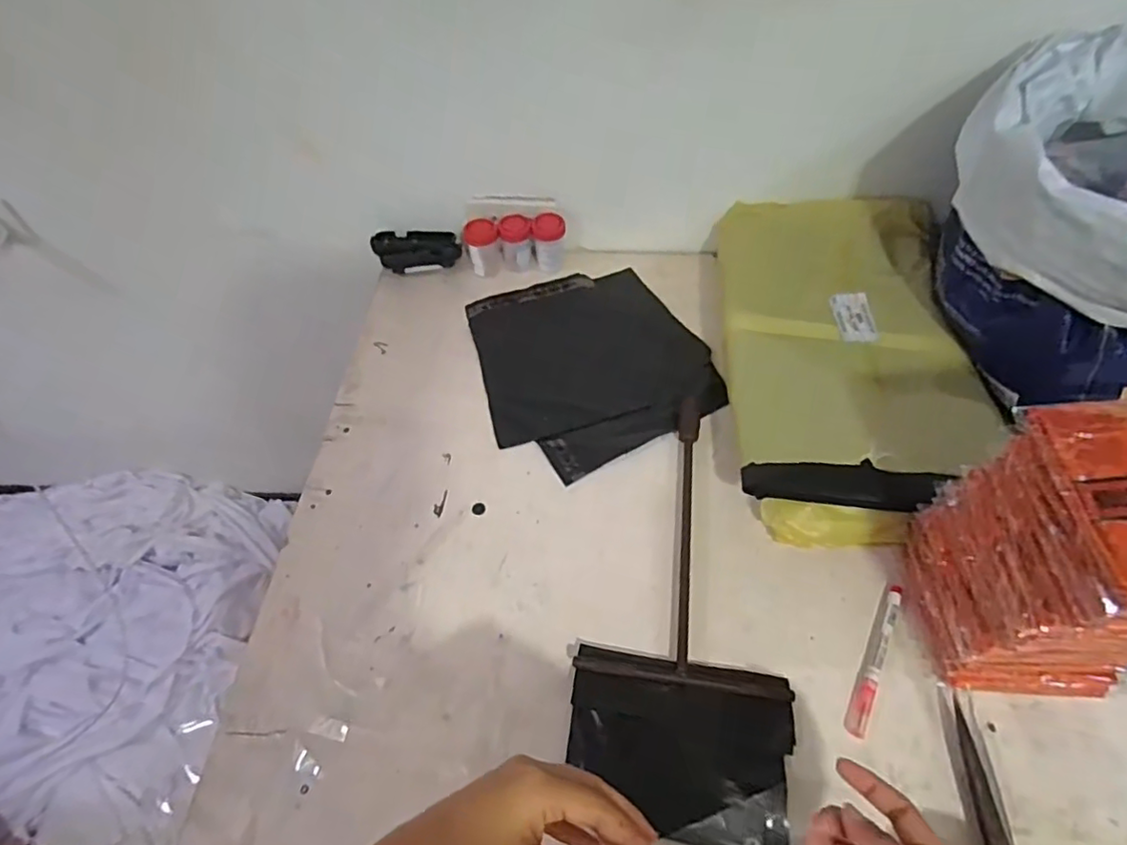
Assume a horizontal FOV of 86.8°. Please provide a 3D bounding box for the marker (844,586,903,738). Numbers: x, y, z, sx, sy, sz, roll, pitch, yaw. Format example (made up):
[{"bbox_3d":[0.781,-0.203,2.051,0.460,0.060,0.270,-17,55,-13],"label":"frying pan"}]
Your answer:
[{"bbox_3d":[0.269,0.200,0.512,0.015,0.008,0.143,25,58,19],"label":"marker"}]

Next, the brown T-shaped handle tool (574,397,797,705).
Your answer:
[{"bbox_3d":[0.123,0.100,0.582,0.176,0.020,0.298,7,54,6],"label":"brown T-shaped handle tool"}]

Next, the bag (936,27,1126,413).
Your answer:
[{"bbox_3d":[0.531,-0.190,0.562,0.291,0.240,0.316,35,63,23],"label":"bag"}]

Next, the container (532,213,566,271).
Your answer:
[{"bbox_3d":[-0.017,-0.245,0.805,0.041,0.071,0.038,25,58,19],"label":"container"}]

